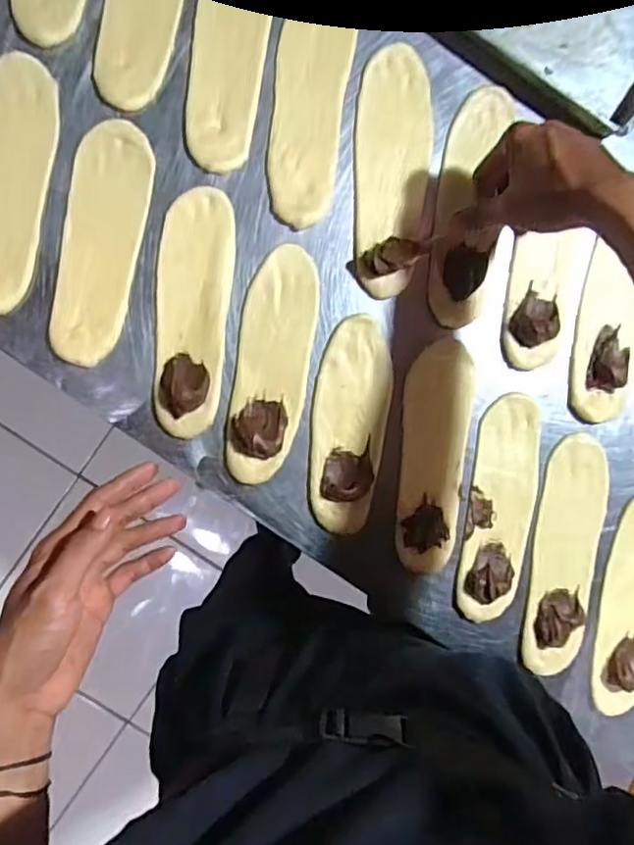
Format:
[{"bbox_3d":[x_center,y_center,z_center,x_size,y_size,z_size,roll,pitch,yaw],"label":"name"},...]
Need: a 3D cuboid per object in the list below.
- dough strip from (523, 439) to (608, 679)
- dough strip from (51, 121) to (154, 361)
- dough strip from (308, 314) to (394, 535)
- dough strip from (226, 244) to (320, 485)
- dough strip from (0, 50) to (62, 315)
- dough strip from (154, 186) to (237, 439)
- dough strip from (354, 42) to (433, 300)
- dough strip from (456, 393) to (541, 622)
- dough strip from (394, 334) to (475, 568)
[{"bbox_3d":[0.233,0.125,0.568,0.064,0.019,0.220,6,93,-5],"label":"dough strip"},{"bbox_3d":[-0.182,-0.151,0.516,0.062,0.005,0.201,10,93,-5],"label":"dough strip"},{"bbox_3d":[0.029,0.003,0.543,0.067,0.012,0.187,8,93,-5],"label":"dough strip"},{"bbox_3d":[-0.038,-0.049,0.529,0.062,0.018,0.202,9,93,-5],"label":"dough strip"},{"bbox_3d":[-0.257,-0.197,0.510,0.062,0.010,0.208,9,93,-5],"label":"dough strip"},{"bbox_3d":[-0.106,-0.094,0.521,0.060,0.023,0.207,5,94,-5],"label":"dough strip"},{"bbox_3d":[0.067,-0.218,0.534,0.066,0.007,0.210,1,94,-5],"label":"dough strip"},{"bbox_3d":[0.172,0.080,0.558,0.064,0.021,0.203,7,93,-5],"label":"dough strip"},{"bbox_3d":[0.108,0.031,0.556,0.063,0.011,0.206,2,94,-5],"label":"dough strip"}]

